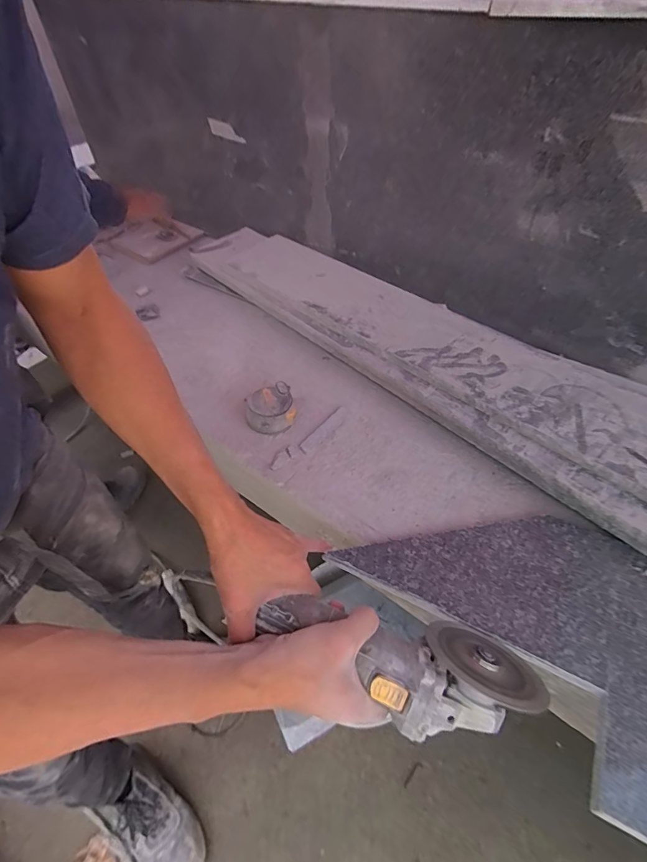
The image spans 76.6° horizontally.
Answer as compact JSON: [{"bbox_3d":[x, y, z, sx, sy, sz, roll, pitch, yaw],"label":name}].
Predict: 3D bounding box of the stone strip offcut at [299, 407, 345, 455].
[{"bbox_3d":[0.002,-0.002,0.617,0.021,0.005,0.103,31,57,24],"label":"stone strip offcut"}]

